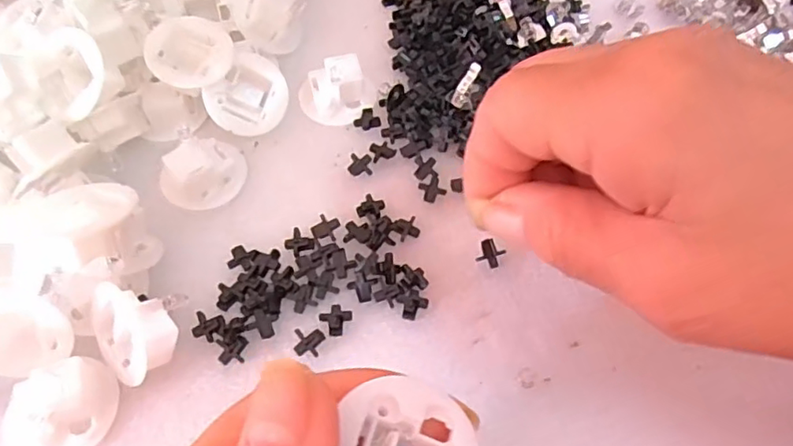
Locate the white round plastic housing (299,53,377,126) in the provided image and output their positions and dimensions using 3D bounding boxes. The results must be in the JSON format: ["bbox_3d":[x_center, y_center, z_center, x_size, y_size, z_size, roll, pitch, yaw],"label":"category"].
[{"bbox_3d":[-0.025,-0.055,0.249,0.030,0.017,0.026,-6,58,-4],"label":"white round plastic housing"}]

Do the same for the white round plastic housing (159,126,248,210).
[{"bbox_3d":[-0.074,-0.021,0.229,0.026,0.016,0.030,35,64,20],"label":"white round plastic housing"}]

